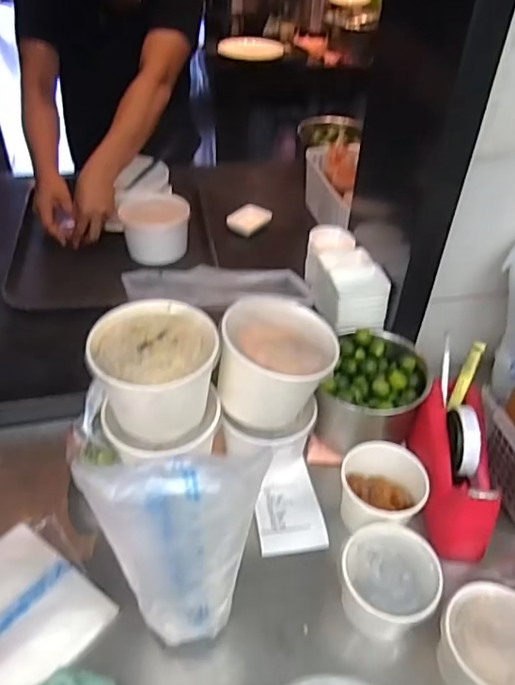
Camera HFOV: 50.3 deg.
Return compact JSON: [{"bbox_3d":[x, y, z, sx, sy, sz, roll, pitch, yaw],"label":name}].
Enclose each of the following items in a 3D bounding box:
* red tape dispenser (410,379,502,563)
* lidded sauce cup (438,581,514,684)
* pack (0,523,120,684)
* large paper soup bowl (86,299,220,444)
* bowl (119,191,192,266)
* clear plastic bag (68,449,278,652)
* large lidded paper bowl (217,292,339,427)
[{"bbox_3d":[0.241,0.153,0.673,0.077,0.128,0.192,3,42,0],"label":"red tape dispenser"},{"bbox_3d":[0.219,0.294,0.524,0.099,0.074,0.097,2,42,-1],"label":"lidded sauce cup"},{"bbox_3d":[-0.246,0.277,0.557,0.161,0.015,0.139,28,48,26],"label":"pack"},{"bbox_3d":[-0.114,0.035,0.619,0.129,0.102,0.131,2,42,-1],"label":"large paper soup bowl"},{"bbox_3d":[-0.179,-0.203,0.969,0.115,0.085,0.105,2,42,-1],"label":"bowl"},{"bbox_3d":[-0.062,0.191,0.475,0.132,0.249,0.046,-3,42,-7],"label":"clear plastic bag"},{"bbox_3d":[0.025,0.023,0.662,0.126,0.114,0.121,2,42,-1],"label":"large lidded paper bowl"}]

